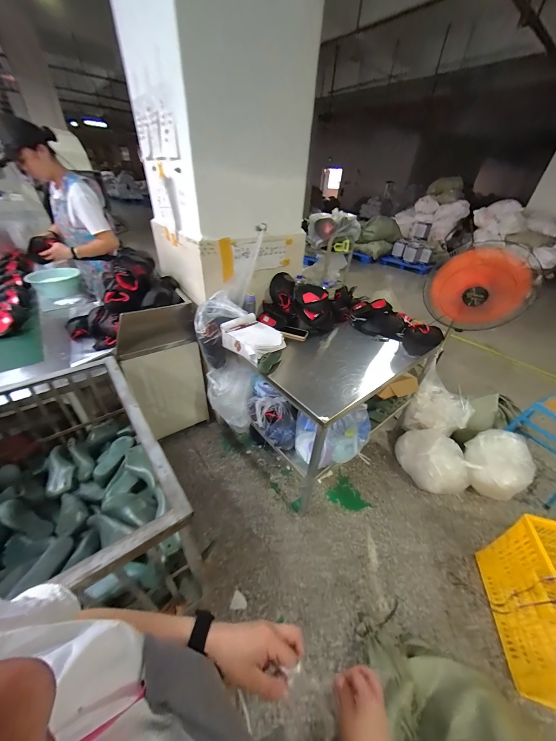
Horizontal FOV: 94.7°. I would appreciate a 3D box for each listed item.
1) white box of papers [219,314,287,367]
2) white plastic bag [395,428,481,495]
[{"bbox_3d":[-0.109,-0.144,1.209,0.210,0.118,0.272,-26,46,-34],"label":"white box of papers"},{"bbox_3d":[0.934,0.528,1.543,0.371,0.251,0.330,-1,37,-6],"label":"white plastic bag"}]

